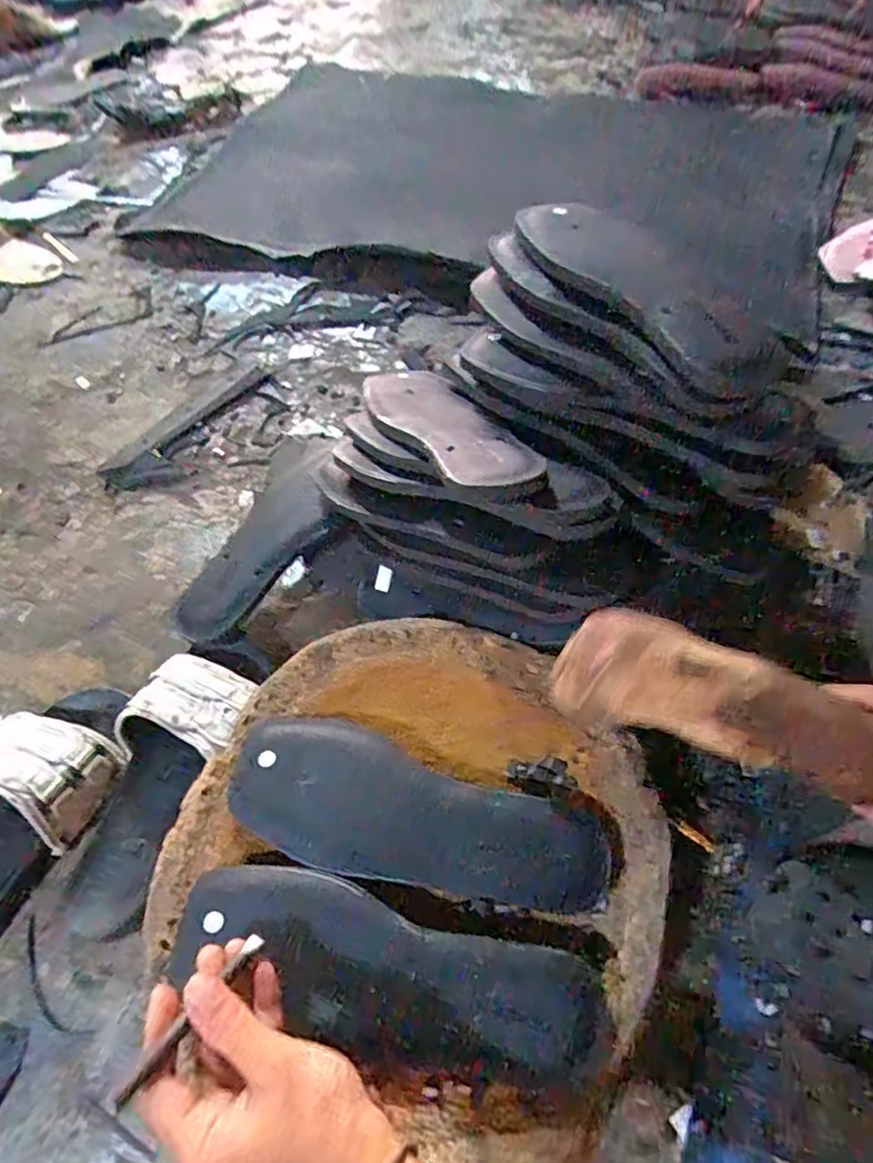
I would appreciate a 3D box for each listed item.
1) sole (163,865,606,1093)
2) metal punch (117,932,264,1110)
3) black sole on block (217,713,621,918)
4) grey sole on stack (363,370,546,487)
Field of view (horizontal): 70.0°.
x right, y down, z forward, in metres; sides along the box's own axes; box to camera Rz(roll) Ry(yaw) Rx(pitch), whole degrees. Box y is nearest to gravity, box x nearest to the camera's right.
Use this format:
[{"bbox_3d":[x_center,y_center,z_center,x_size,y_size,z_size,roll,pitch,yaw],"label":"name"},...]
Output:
[{"bbox_3d":[-0.034,0.244,0.388,0.266,0.021,0.082,14,60,9],"label":"sole"},{"bbox_3d":[-0.128,0.229,0.331,0.009,0.004,0.097,29,34,17],"label":"metal punch"},{"bbox_3d":[-0.015,0.168,0.437,0.264,0.020,0.093,16,60,11],"label":"black sole on block"},{"bbox_3d":[0.006,-0.134,0.521,0.074,0.013,0.251,-25,42,-13],"label":"grey sole on stack"}]

